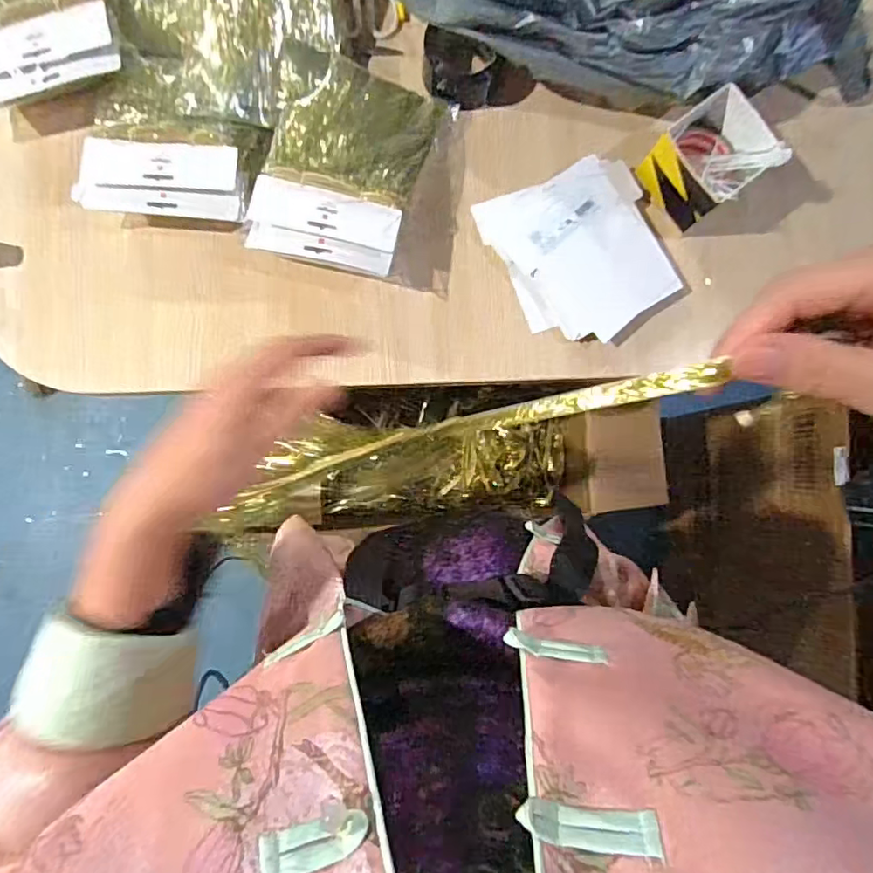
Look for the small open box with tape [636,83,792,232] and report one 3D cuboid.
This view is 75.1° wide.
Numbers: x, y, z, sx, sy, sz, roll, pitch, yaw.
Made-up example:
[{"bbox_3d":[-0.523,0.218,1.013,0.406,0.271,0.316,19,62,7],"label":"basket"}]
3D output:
[{"bbox_3d":[0.332,-0.339,0.697,0.123,0.087,0.117,-35,90,-6],"label":"small open box with tape"}]

